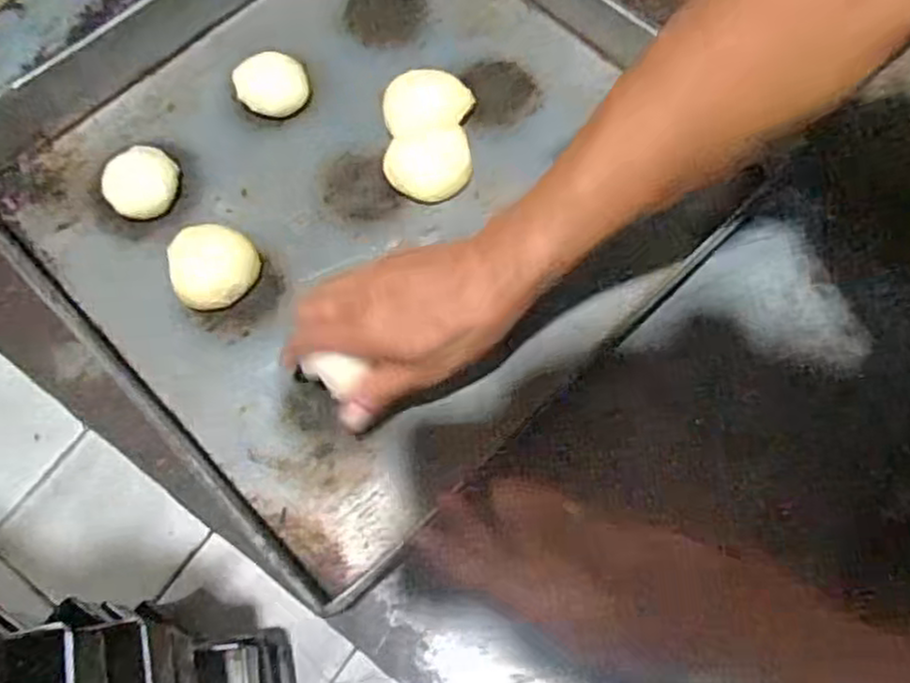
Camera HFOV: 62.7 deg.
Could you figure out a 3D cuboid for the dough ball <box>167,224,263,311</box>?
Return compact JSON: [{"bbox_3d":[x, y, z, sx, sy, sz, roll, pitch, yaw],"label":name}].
[{"bbox_3d":[-0.173,-0.054,0.531,0.059,0.033,0.066,-36,69,-11],"label":"dough ball"}]

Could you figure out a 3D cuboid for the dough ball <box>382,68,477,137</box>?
[{"bbox_3d":[-0.022,-0.185,0.583,0.072,0.023,0.050,-23,67,-6],"label":"dough ball"}]

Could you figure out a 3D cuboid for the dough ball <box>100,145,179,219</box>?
[{"bbox_3d":[-0.236,-0.120,0.562,0.054,0.024,0.045,-39,70,-12],"label":"dough ball"}]

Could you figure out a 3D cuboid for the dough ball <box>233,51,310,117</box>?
[{"bbox_3d":[-0.144,-0.201,0.586,0.056,0.026,0.045,-7,67,1],"label":"dough ball"}]

